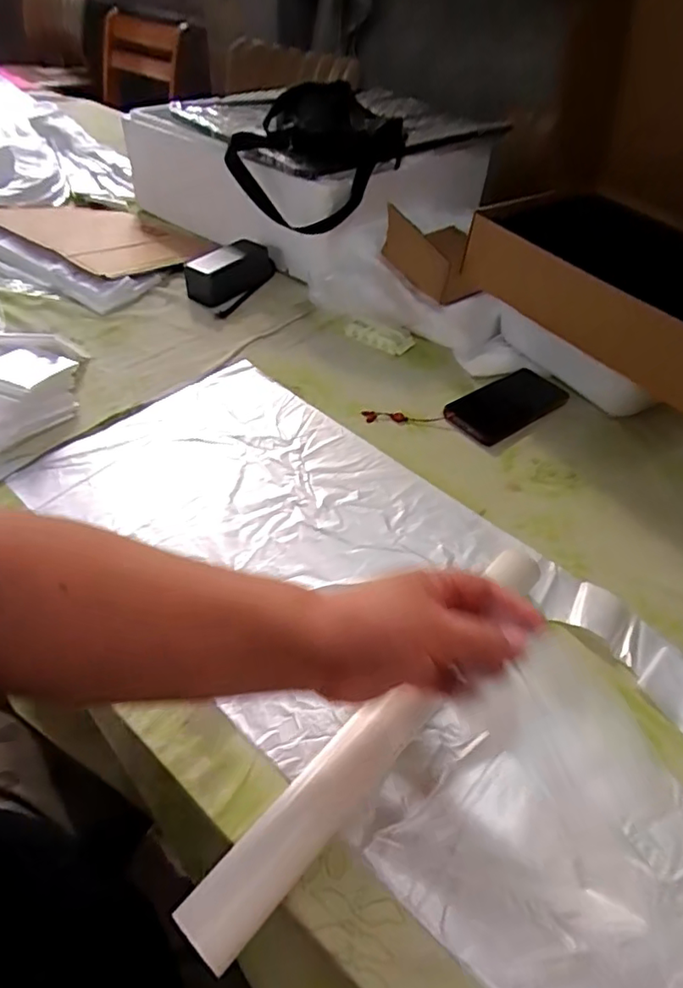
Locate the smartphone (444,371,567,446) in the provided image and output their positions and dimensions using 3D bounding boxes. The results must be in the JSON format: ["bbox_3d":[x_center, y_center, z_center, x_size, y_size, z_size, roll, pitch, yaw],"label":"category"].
[{"bbox_3d":[0.207,-0.112,0.707,0.159,0.012,0.077,-26,54,-27],"label":"smartphone"}]

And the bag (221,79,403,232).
[{"bbox_3d":[-0.033,-0.494,0.837,0.186,0.162,0.191,32,51,23],"label":"bag"}]

